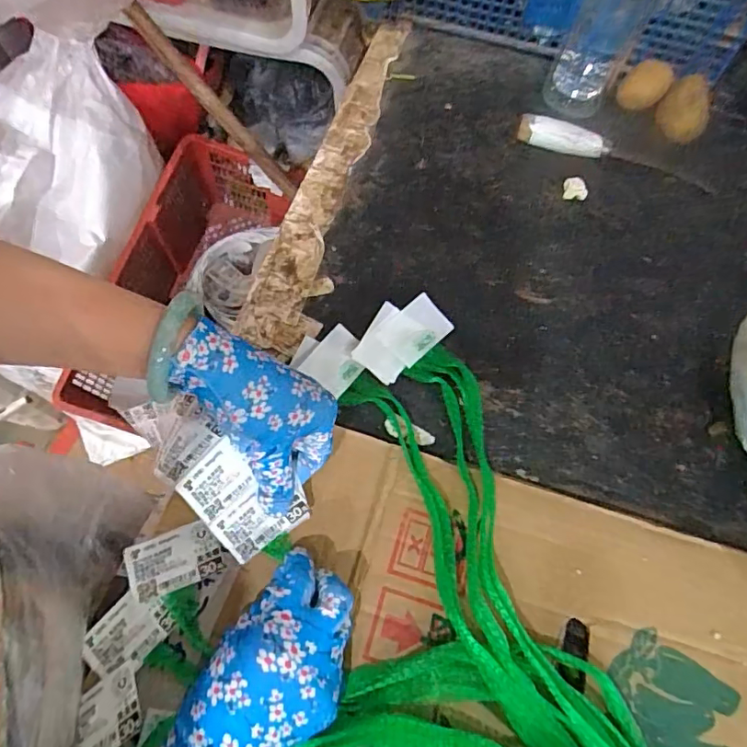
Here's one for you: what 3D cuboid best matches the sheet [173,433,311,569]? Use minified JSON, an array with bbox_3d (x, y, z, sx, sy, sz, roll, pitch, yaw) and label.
[{"bbox_3d":[-0.086,0.084,0.356,0.059,0.011,0.083,-37,116,-18],"label":"sheet"}]

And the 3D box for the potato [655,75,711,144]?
[{"bbox_3d":[0.317,-0.266,0.534,0.052,0.039,0.051,34,71,12],"label":"potato"}]

